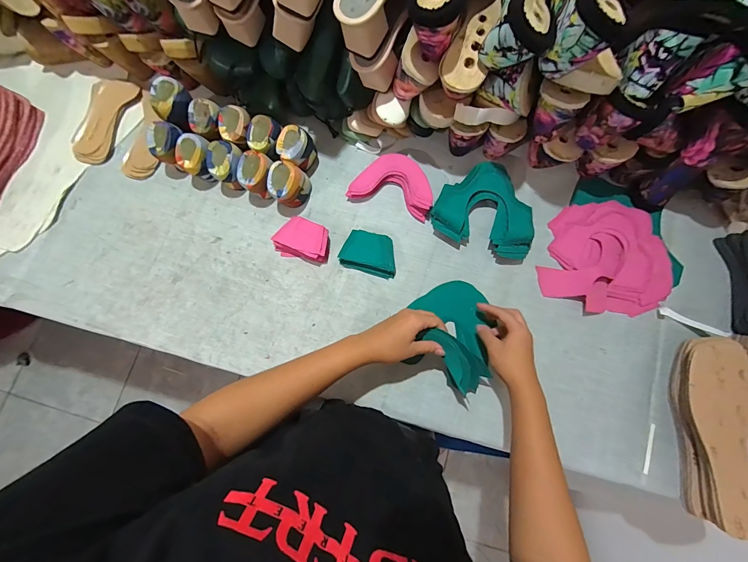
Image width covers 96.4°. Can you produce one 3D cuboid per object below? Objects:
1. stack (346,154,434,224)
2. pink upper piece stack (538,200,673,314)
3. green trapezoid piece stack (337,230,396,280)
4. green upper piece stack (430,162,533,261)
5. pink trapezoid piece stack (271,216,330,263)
[{"bbox_3d":[0.036,-0.168,0.575,0.138,0.030,0.092,18,78,4],"label":"stack"},{"bbox_3d":[0.381,-0.041,0.550,0.198,0.025,0.180,2,77,1],"label":"pink upper piece stack"},{"bbox_3d":[-0.005,-0.048,0.553,0.092,0.025,0.067,16,78,4],"label":"green trapezoid piece stack"},{"bbox_3d":[0.188,-0.122,0.554,0.162,0.034,0.134,18,78,4],"label":"green upper piece stack"},{"bbox_3d":[-0.118,-0.070,0.554,0.089,0.034,0.065,13,77,3],"label":"pink trapezoid piece stack"}]

